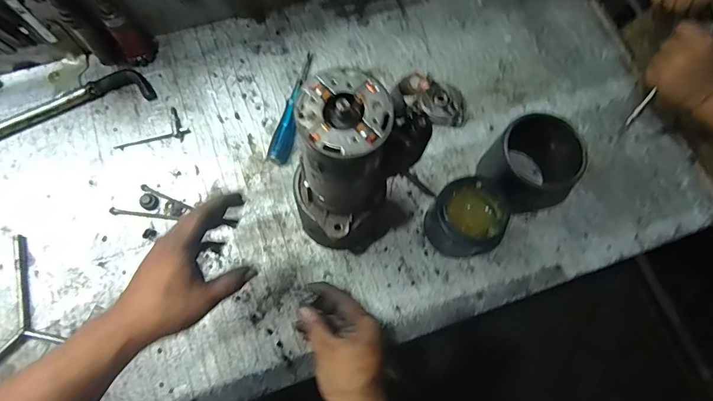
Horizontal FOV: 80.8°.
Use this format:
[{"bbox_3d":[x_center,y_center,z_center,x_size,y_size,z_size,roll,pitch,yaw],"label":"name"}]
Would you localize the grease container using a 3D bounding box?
[{"bbox_3d":[0.152,0.026,0.564,0.098,0.097,0.094,1,74,-2],"label":"grease container"}]

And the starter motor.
[{"bbox_3d":[-0.006,-0.030,0.402,0.107,0.180,0.102,17,74,3],"label":"starter motor"}]

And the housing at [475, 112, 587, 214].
[{"bbox_3d":[0.243,-0.044,0.583,0.134,0.111,0.124,1,74,-2],"label":"housing"}]

